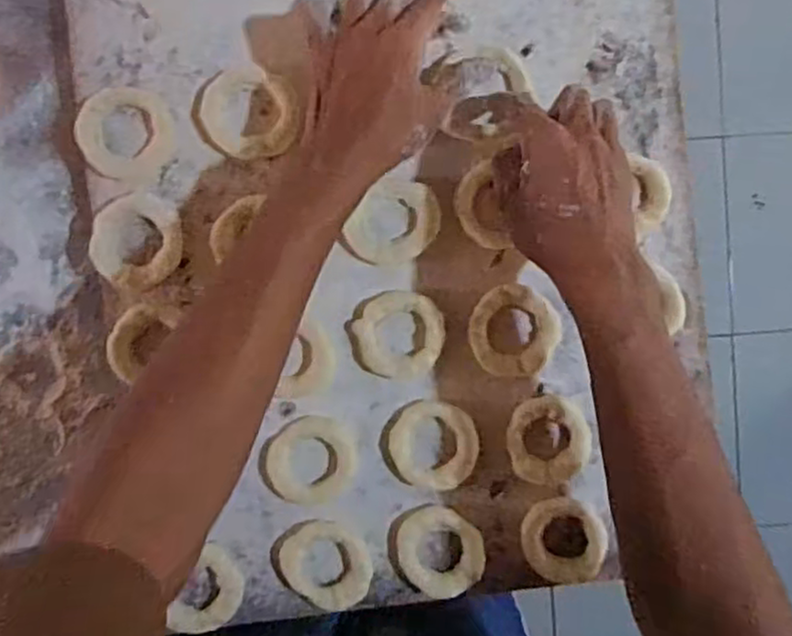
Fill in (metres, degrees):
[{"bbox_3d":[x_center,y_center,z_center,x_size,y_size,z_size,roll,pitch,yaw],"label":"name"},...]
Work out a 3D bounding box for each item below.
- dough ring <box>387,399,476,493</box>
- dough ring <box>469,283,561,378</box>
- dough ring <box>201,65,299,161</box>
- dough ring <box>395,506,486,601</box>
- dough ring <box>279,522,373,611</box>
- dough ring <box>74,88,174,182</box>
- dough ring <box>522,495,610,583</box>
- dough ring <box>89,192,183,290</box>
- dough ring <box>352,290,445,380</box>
[{"bbox_3d":[0.027,0.090,0.510,0.061,0.006,0.060,0,93,-2],"label":"dough ring"},{"bbox_3d":[0.081,0.010,0.502,0.062,0.010,0.060,0,93,-2],"label":"dough ring"},{"bbox_3d":[-0.100,-0.140,0.494,0.065,0.008,0.061,0,93,-2],"label":"dough ring"},{"bbox_3d":[0.031,0.166,0.511,0.064,0.008,0.057,40,91,-3],"label":"dough ring"},{"bbox_3d":[-0.049,0.175,0.510,0.065,0.012,0.053,34,91,-3],"label":"dough ring"},{"bbox_3d":[-0.185,-0.126,0.492,0.064,0.005,0.060,0,93,-2],"label":"dough ring"},{"bbox_3d":[0.117,0.155,0.502,0.056,0.009,0.056,0,93,-2],"label":"dough ring"},{"bbox_3d":[-0.179,-0.053,0.494,0.060,0.009,0.064,0,93,-2],"label":"dough ring"},{"bbox_3d":[0.004,0.012,0.502,0.058,0.006,0.060,0,93,-2],"label":"dough ring"}]

